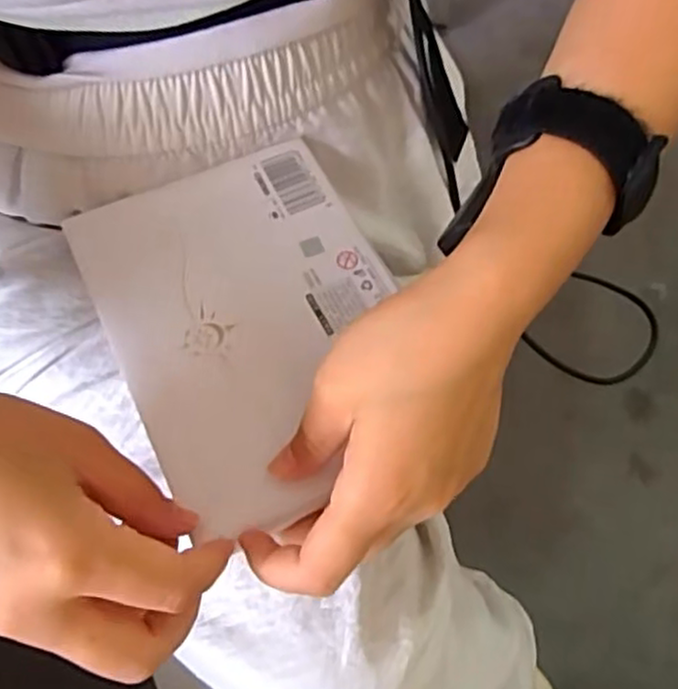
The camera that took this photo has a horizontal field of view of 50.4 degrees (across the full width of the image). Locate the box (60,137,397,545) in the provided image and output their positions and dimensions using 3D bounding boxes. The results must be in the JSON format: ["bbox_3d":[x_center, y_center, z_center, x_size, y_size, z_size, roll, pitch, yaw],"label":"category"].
[{"bbox_3d":[-0.038,-0.012,0.319,0.125,0.010,0.173,-23,62,-14],"label":"box"}]

